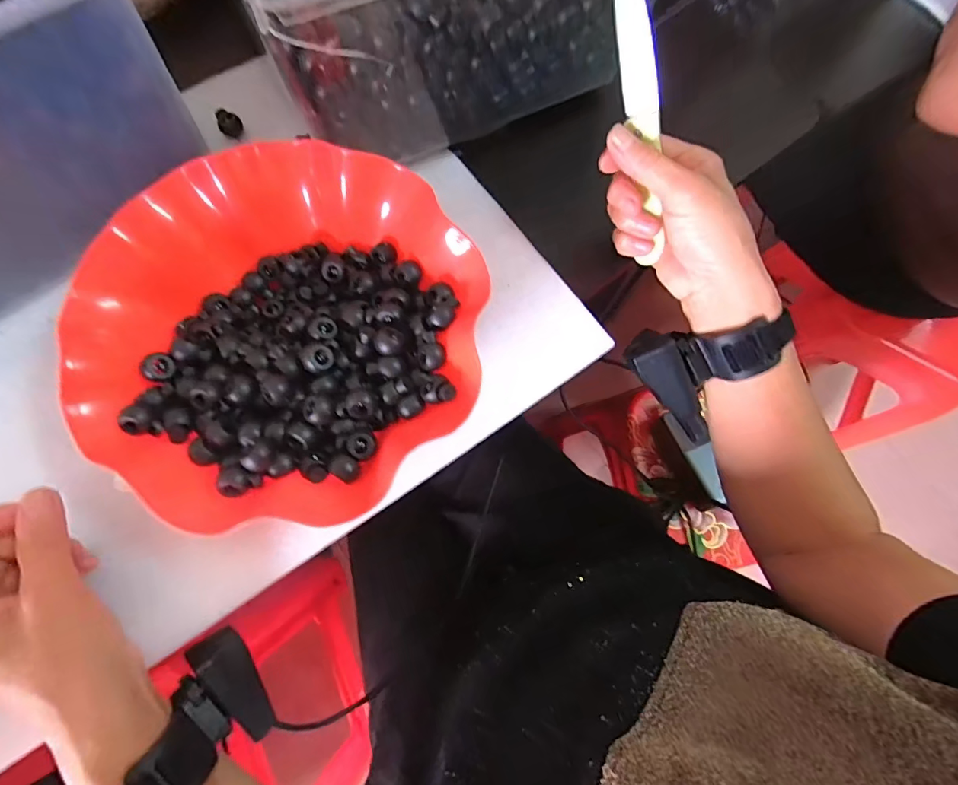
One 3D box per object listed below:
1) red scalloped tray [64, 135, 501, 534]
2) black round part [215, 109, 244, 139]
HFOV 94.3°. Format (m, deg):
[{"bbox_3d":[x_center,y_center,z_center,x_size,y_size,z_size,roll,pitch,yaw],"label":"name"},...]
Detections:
[{"bbox_3d":[-0.111,-0.036,0.269,0.219,0.051,0.214,-3,76,-3],"label":"red scalloped tray"},{"bbox_3d":[-0.200,-0.216,0.356,0.017,0.014,0.015,-31,79,-9],"label":"black round part"}]

